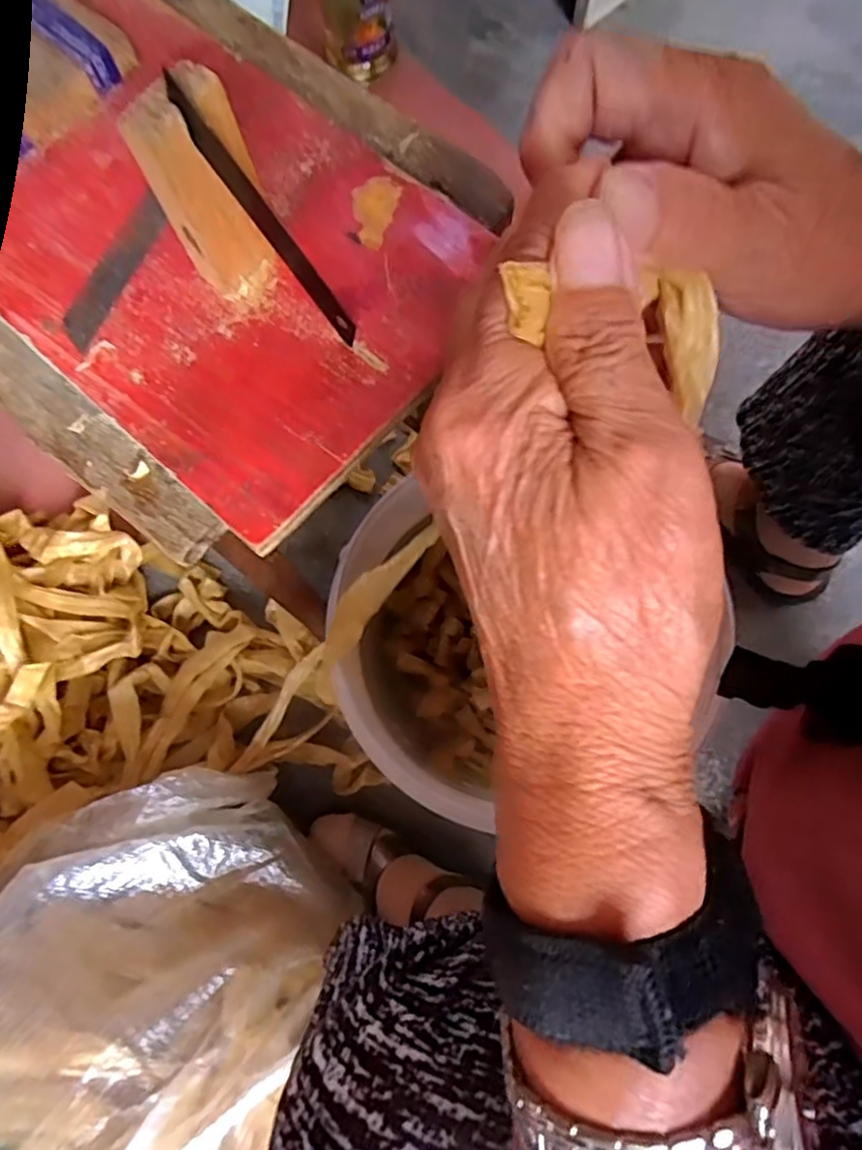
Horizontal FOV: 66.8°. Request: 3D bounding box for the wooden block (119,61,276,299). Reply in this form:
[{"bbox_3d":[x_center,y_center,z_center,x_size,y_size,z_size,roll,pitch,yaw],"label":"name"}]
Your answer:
[{"bbox_3d":[-0.082,-0.140,0.244,0.034,0.074,0.021,-27,75,-6],"label":"wooden block"}]

